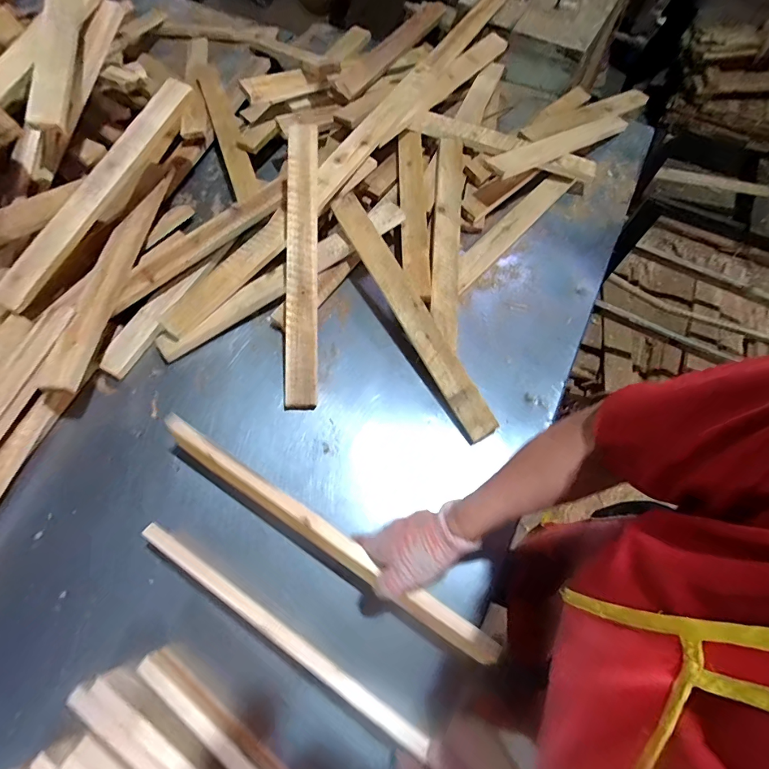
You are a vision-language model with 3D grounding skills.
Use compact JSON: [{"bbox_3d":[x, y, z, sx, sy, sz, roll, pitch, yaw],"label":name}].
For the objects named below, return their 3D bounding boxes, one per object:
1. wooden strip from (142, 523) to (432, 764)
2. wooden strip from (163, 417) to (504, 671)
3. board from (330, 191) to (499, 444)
[{"bbox_3d":[-0.132,0.284,0.472,0.407,0.016,0.020,29,65,15],"label":"wooden strip"},{"bbox_3d":[-0.086,0.186,0.514,0.496,0.042,0.030,31,66,13],"label":"wooden strip"},{"bbox_3d":[0.042,-0.133,0.688,0.054,0.018,0.493,-30,77,6],"label":"board"}]

